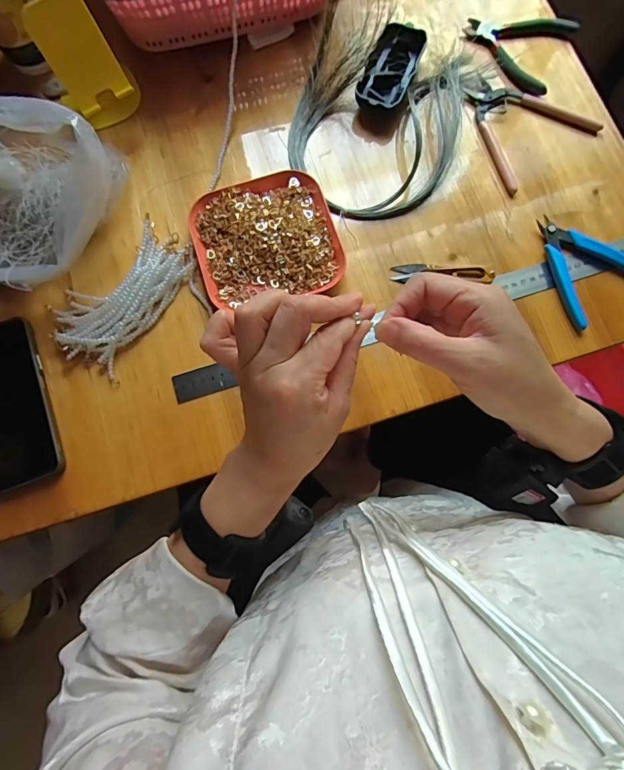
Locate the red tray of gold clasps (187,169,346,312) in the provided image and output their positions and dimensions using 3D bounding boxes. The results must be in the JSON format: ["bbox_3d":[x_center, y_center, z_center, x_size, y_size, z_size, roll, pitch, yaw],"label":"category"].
[{"bbox_3d":[-0.049,-0.153,0.443,0.143,0.023,0.135,-14,78,-2],"label":"red tray of gold clasps"}]

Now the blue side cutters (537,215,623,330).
[{"bbox_3d":[0.287,-0.125,0.433,0.085,0.016,0.119,-17,78,-3],"label":"blue side cutters"}]

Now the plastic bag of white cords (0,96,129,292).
[{"bbox_3d":[-0.269,-0.181,0.402,0.128,0.122,0.182,25,79,6],"label":"plastic bag of white cords"}]

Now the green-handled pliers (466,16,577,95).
[{"bbox_3d":[0.235,-0.399,0.494,0.115,0.013,0.102,25,79,6],"label":"green-handled pliers"}]

